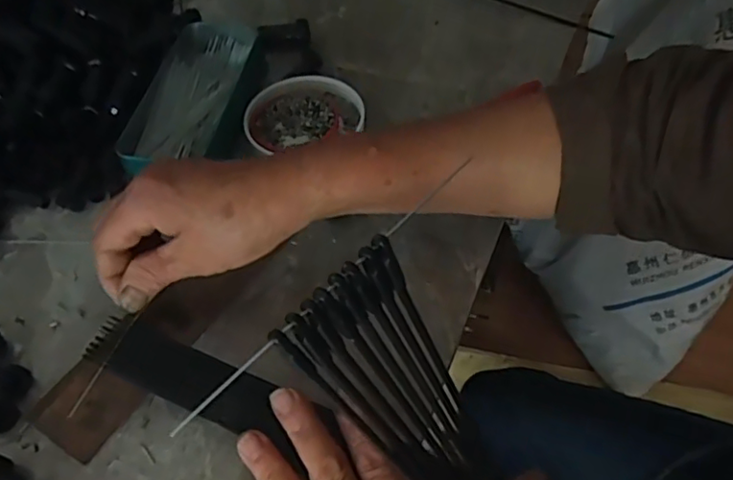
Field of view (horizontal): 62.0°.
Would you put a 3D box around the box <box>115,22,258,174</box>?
[{"bbox_3d":[-0.131,-0.104,0.456,0.062,0.033,0.160,9,55,10],"label":"box"}]

